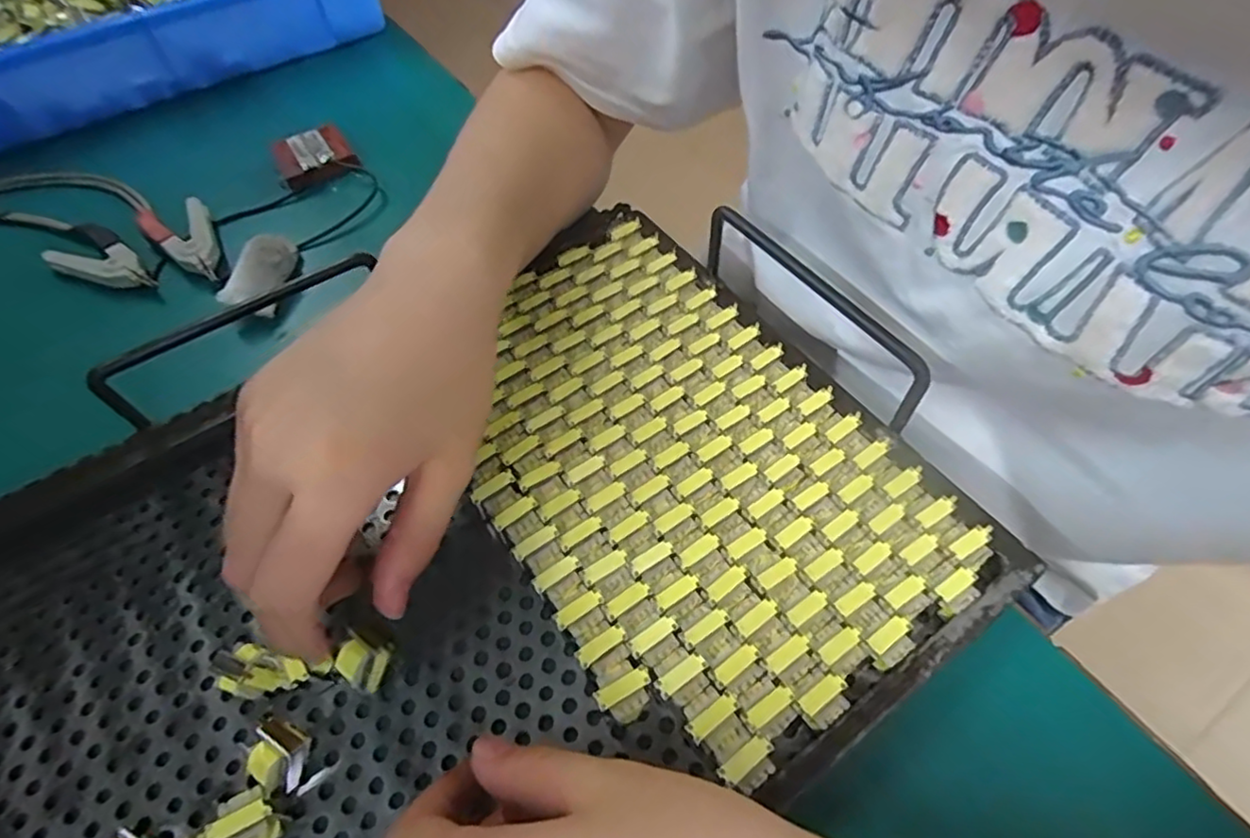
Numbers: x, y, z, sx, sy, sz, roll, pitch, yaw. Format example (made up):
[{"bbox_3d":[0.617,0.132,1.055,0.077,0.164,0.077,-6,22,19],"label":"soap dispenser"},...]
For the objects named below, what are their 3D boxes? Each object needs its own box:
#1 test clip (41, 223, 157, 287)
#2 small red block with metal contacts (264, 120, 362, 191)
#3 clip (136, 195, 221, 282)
[{"bbox_3d":[-0.320,-0.096,0.385,0.088,0.014,0.038,33,63,22],"label":"test clip"},{"bbox_3d":[-0.214,-0.181,0.436,0.049,0.017,0.044,-30,59,-17],"label":"small red block with metal contacts"},{"bbox_3d":[-0.270,-0.111,0.390,0.036,0.012,0.083,-33,60,-19],"label":"clip"}]

